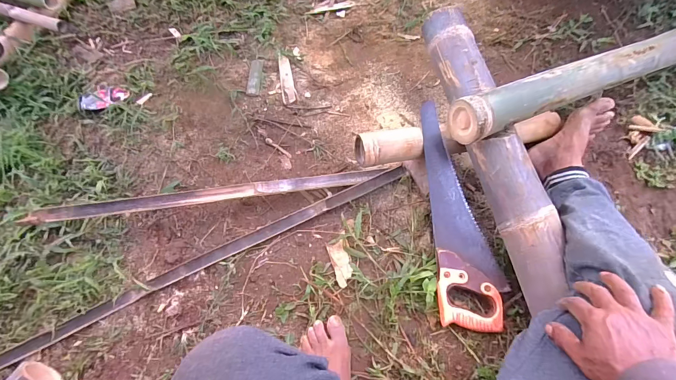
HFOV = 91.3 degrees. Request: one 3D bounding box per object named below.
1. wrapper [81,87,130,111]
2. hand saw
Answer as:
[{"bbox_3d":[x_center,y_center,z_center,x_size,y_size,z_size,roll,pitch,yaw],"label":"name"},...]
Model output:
[{"bbox_3d":[-0.666,-0.263,0.943,0.130,0.016,0.088,-22,63,-8],"label":"wrapper"},{"bbox_3d":[0.228,0.043,0.657,0.125,0.039,0.440,-9,77,-1],"label":"hand saw"}]

